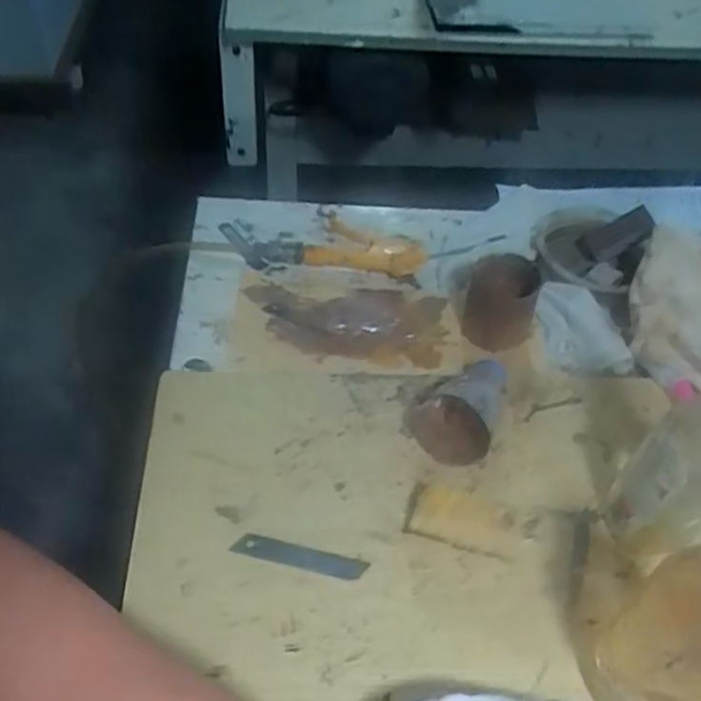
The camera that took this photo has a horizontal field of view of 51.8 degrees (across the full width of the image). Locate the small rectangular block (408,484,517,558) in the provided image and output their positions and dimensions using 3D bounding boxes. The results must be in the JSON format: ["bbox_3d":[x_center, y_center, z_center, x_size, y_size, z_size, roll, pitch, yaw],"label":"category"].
[{"bbox_3d":[0.086,0.129,0.539,0.079,0.042,0.028,15,52,7],"label":"small rectangular block"}]

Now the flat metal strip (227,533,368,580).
[{"bbox_3d":[-0.037,0.152,0.531,0.097,0.004,0.018,13,52,6],"label":"flat metal strip"}]

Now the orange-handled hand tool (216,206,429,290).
[{"bbox_3d":[-0.029,-0.117,0.758,0.211,0.018,0.092,4,51,-1],"label":"orange-handled hand tool"}]

